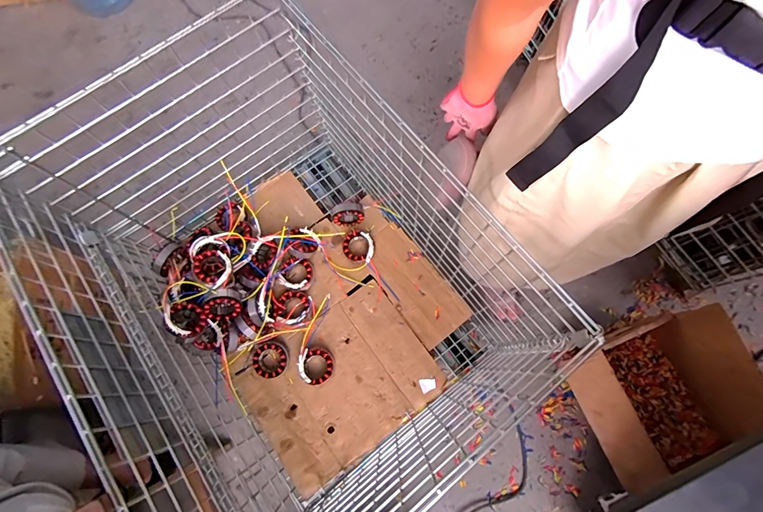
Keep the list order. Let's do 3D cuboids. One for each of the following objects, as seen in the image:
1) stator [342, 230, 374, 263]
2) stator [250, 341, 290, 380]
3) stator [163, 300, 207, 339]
[{"bbox_3d":[-0.063,-0.025,0.999,0.084,0.033,0.096,-14,75,-3],"label":"stator"},{"bbox_3d":[-0.276,0.260,0.930,0.095,0.031,0.084,-29,77,-7],"label":"stator"},{"bbox_3d":[-0.433,0.140,0.822,0.086,0.086,0.023,46,117,-2],"label":"stator"}]

